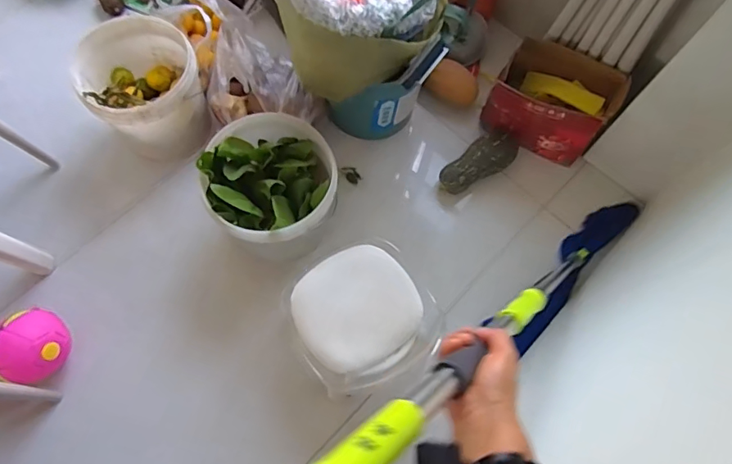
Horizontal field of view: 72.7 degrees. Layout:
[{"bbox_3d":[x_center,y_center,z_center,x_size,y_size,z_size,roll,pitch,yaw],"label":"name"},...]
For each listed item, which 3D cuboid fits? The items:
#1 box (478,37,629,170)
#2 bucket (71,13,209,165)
[{"bbox_3d":[0.460,-0.319,1.259,0.287,0.212,0.180,24,71,7],"label":"box"},{"bbox_3d":[-0.524,-0.337,1.216,0.254,0.244,0.243,1,70,-2],"label":"bucket"}]

